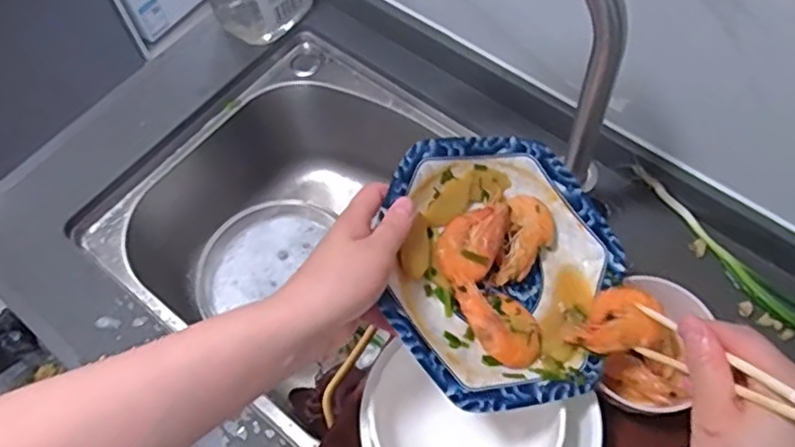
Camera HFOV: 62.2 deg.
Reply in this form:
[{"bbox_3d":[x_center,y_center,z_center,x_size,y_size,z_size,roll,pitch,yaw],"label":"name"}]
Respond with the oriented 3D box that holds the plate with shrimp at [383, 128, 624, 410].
[{"bbox_3d":[0.083,0.034,0.513,0.202,0.027,0.200,7,71,-21],"label":"plate with shrimp"}]

